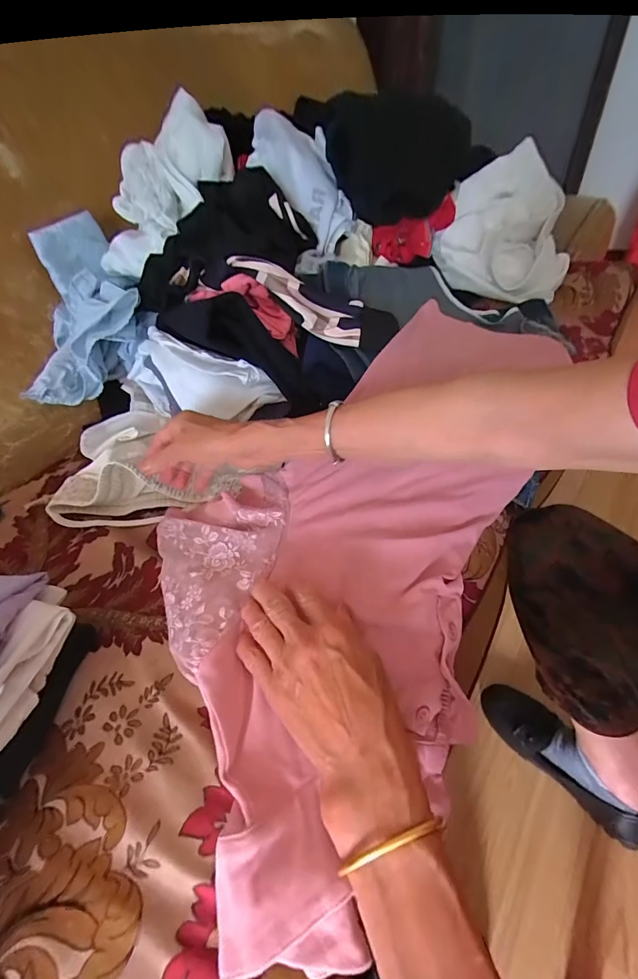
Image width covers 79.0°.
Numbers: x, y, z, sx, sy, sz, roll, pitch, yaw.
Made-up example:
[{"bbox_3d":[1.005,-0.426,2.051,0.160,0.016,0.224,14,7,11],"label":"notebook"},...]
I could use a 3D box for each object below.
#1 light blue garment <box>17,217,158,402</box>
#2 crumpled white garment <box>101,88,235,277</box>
[{"bbox_3d":[-0.320,-0.257,0.553,0.158,0.115,0.268,-10,79,-3],"label":"light blue garment"},{"bbox_3d":[-0.224,-0.429,0.563,0.108,0.090,0.254,34,91,31],"label":"crumpled white garment"}]

